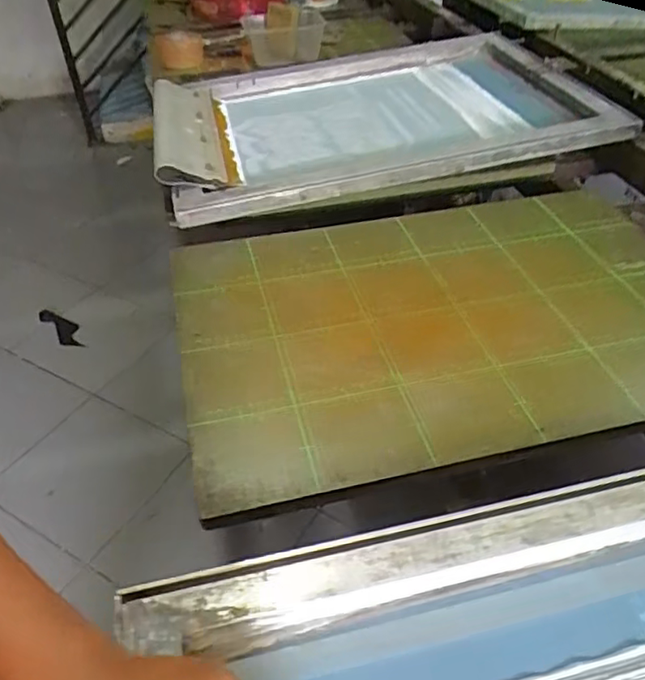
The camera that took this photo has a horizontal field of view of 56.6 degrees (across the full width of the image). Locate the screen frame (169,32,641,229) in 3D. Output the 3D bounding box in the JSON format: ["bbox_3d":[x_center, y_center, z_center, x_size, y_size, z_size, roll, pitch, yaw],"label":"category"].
[{"bbox_3d":[0.076,-0.378,1.015,0.647,0.066,0.496,-13,41,-5],"label":"screen frame"}]

